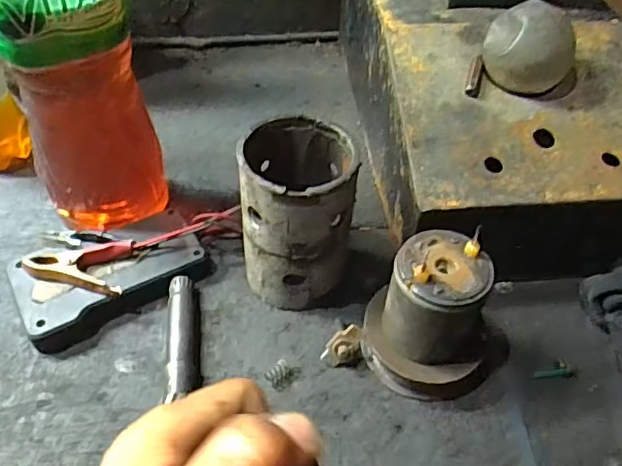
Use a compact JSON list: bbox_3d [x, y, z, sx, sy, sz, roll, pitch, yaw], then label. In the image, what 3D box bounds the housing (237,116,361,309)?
[{"bbox_3d":[-0.008,-0.008,0.352,0.067,0.110,0.068,4,47,3],"label":"housing"}]

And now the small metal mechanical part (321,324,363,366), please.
[{"bbox_3d":[0.019,0.069,0.337,0.024,0.025,0.011,-11,48,-11],"label":"small metal mechanical part"}]

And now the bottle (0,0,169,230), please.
[{"bbox_3d":[-0.145,-0.110,0.339,0.077,0.262,0.077,-14,50,-16],"label":"bottle"}]

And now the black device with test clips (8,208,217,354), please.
[{"bbox_3d":[-0.129,0.024,0.370,0.115,0.033,0.070,-20,50,-19],"label":"black device with test clips"}]

